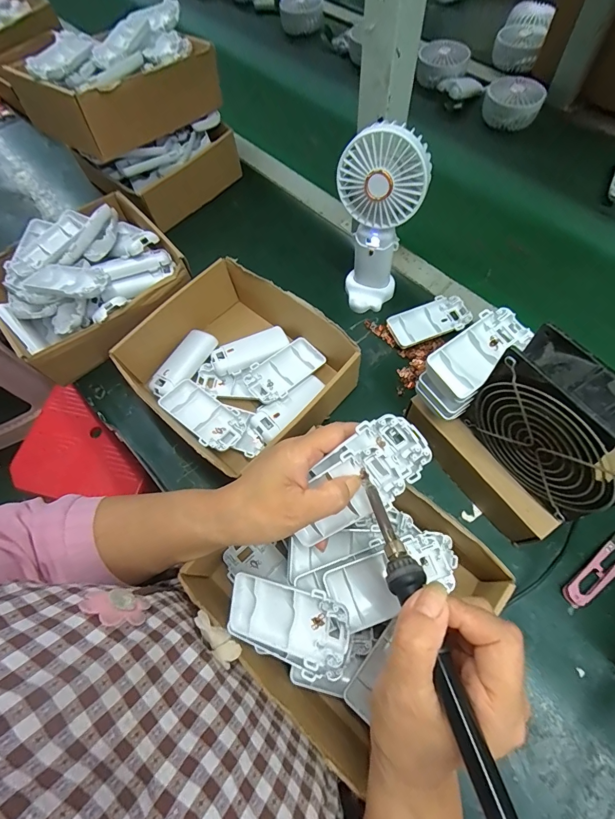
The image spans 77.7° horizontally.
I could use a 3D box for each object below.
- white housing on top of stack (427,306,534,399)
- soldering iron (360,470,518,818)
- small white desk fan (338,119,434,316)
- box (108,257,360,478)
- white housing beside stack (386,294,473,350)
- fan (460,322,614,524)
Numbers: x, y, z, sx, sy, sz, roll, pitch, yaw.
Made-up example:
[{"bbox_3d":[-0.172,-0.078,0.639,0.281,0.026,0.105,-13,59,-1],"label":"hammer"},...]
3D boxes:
[{"bbox_3d":[0.150,-0.051,0.330,0.099,0.020,0.043,-38,69,-13],"label":"white housing on top of stack"},{"bbox_3d":[0.065,0.123,0.209,0.018,0.018,0.215,-15,48,-3],"label":"soldering iron"},{"bbox_3d":[0.075,-0.201,0.419,0.086,0.195,0.060,18,61,11],"label":"small white desk fan"},{"bbox_3d":[-0.076,-0.045,0.422,0.208,0.071,0.181,41,74,19],"label":"box"},{"bbox_3d":[0.147,-0.106,0.464,0.098,0.019,0.044,-22,66,-6],"label":"white housing beside stack"},{"bbox_3d":[0.189,0.016,0.291,0.044,0.114,0.116,-31,67,-10],"label":"fan"}]

